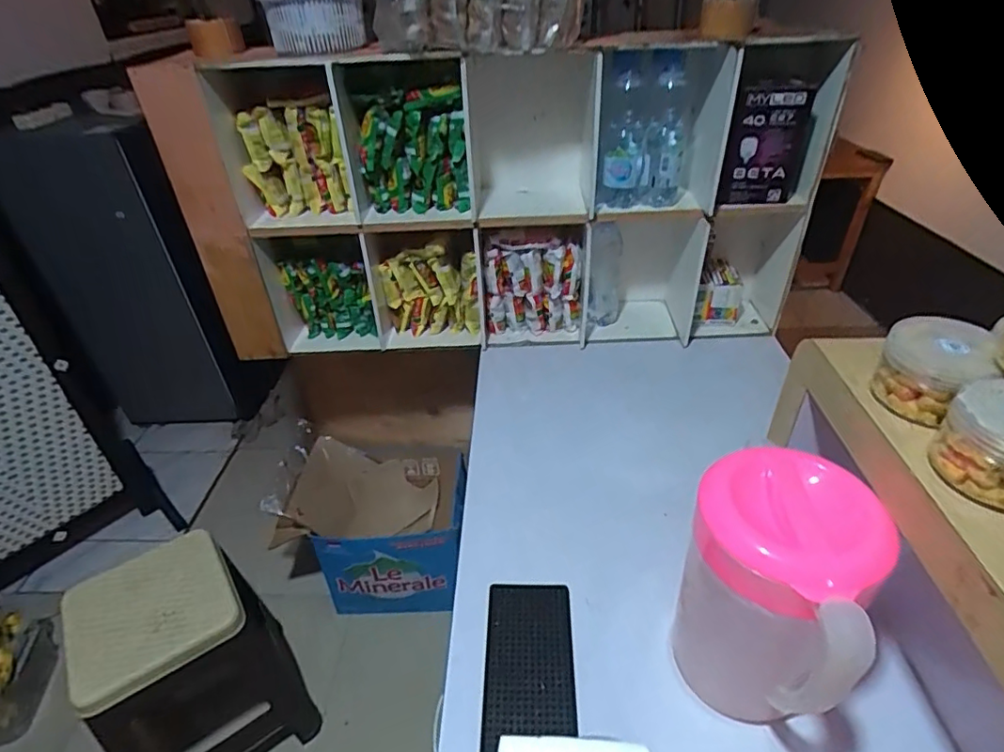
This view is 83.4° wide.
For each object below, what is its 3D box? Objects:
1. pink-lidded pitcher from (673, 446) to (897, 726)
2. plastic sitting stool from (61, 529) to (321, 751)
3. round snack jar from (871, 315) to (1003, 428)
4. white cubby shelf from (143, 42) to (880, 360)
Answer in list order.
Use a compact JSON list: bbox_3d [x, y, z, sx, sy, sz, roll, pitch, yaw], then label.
[{"bbox_3d":[0.242,0.217,0.527,0.145,0.262,0.152,14,39,21],"label":"pink-lidded pitcher"},{"bbox_3d":[-0.653,0.614,1.202,0.313,0.463,0.275,-25,42,-27],"label":"plastic sitting stool"},{"bbox_3d":[0.374,-0.006,0.494,0.076,0.064,0.087,21,42,29],"label":"round snack jar"},{"bbox_3d":[0.012,-0.311,1.075,1.120,0.535,0.215,-5,36,-2],"label":"white cubby shelf"}]

